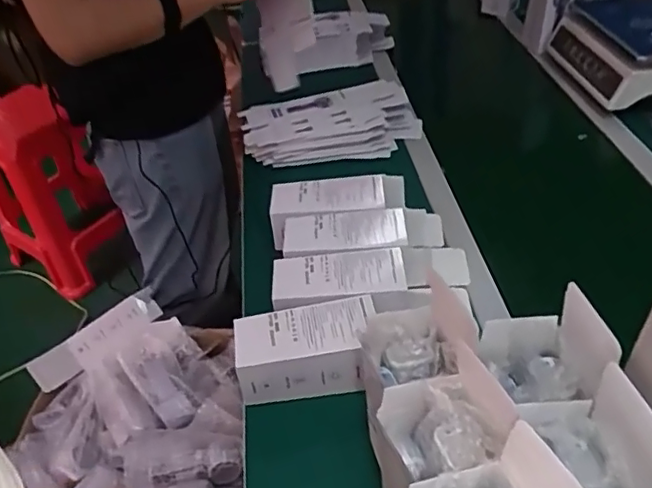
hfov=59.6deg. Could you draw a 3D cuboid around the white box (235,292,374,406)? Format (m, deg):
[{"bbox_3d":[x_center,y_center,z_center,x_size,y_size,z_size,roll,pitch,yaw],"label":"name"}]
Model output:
[{"bbox_3d":[-0.021,0.123,0.655,0.156,0.068,0.077,-9,42,-2],"label":"white box"}]

